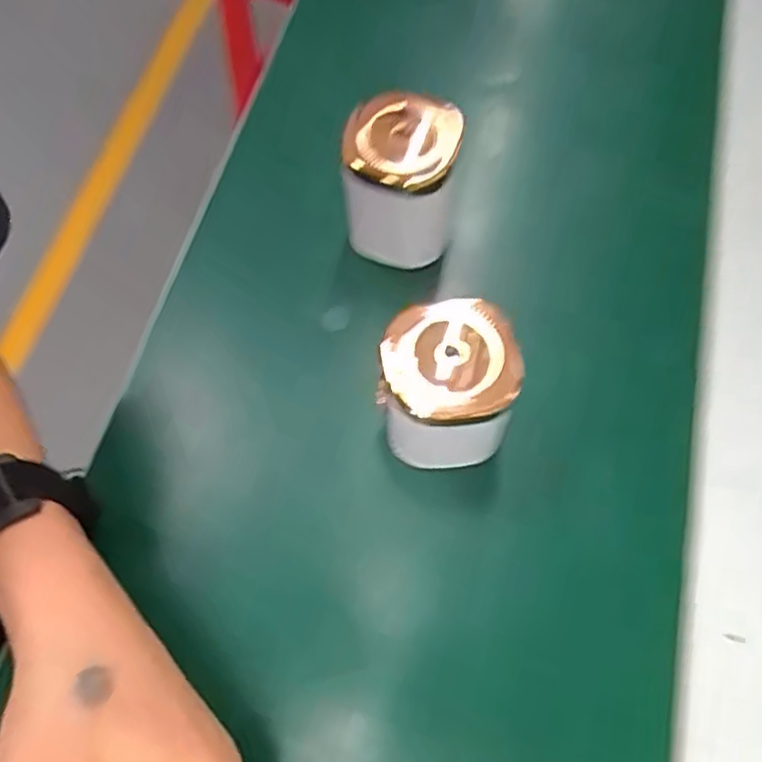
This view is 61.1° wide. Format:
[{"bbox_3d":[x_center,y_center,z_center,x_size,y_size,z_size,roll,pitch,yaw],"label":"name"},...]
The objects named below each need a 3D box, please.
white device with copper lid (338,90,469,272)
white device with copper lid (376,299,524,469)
[{"bbox_3d":[0.012,-0.097,0.344,0.057,0.091,0.053,16,67,10],"label":"white device with copper lid"},{"bbox_3d":[0.029,0.006,0.293,0.056,0.071,0.053,-5,65,1],"label":"white device with copper lid"}]

